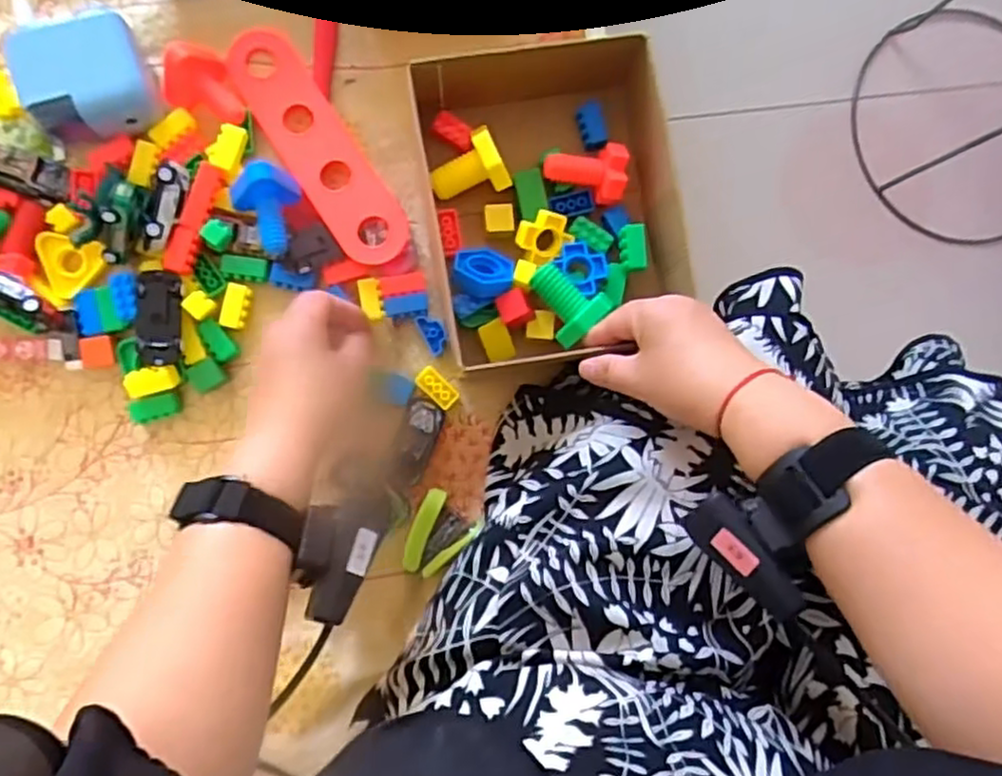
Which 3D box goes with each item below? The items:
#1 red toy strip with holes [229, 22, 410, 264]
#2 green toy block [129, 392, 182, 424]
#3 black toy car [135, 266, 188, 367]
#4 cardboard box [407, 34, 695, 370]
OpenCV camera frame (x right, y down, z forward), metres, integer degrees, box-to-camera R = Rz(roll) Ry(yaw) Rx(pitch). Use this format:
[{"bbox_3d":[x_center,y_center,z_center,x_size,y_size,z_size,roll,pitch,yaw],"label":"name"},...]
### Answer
[{"bbox_3d":[-0.135,-0.178,0.526,0.052,0.017,0.194,-34,92,-8],"label":"red toy strip with holes"},{"bbox_3d":[-0.249,0.015,0.512,0.032,0.018,0.016,-13,89,-8],"label":"green toy block"},{"bbox_3d":[-0.238,-0.050,0.500,0.030,0.023,0.067,3,87,-7],"label":"black toy car"},{"bbox_3d":[0.038,-0.132,0.509,0.174,0.054,0.215,-9,88,-5],"label":"cardboard box"}]

